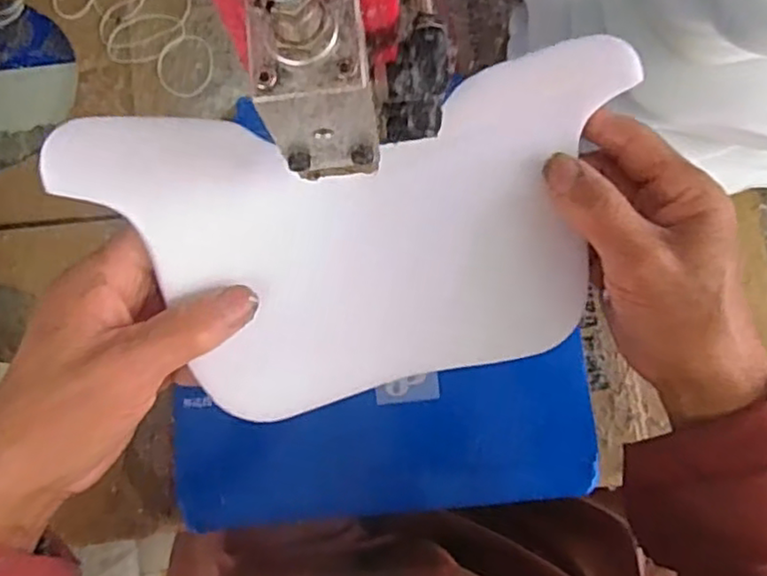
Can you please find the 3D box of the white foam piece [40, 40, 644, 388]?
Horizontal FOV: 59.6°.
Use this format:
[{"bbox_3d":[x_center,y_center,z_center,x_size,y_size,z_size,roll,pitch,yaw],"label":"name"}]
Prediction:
[{"bbox_3d":[0.001,-0.024,0.307,0.230,0.029,0.133,-11,105,-9],"label":"white foam piece"}]

